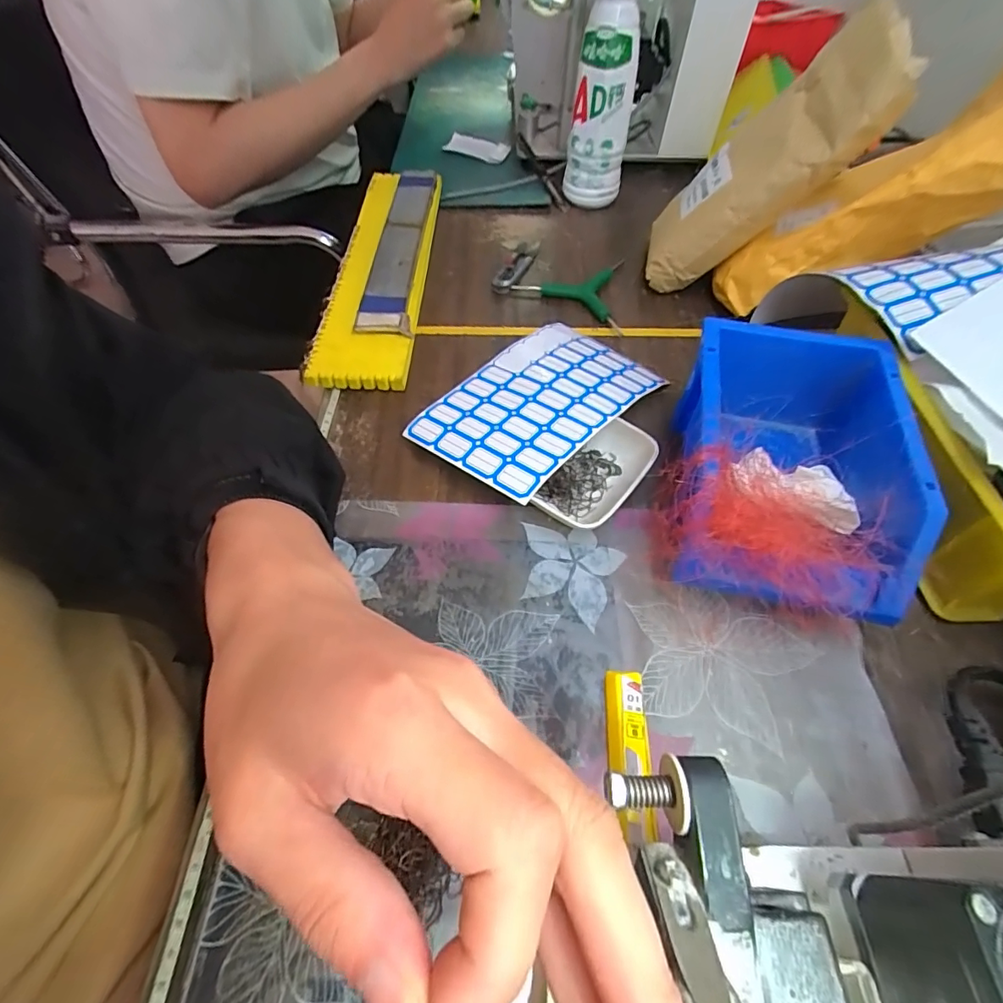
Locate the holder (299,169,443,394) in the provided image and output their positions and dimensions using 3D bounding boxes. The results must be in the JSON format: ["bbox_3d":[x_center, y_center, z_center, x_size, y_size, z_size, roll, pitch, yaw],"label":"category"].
[{"bbox_3d":[-0.117,-0.241,0.497,0.084,0.027,0.340,1,56,0],"label":"holder"}]

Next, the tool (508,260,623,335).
[{"bbox_3d":[0.089,-0.221,0.498,0.113,0.010,0.104,28,60,18],"label":"tool"}]

